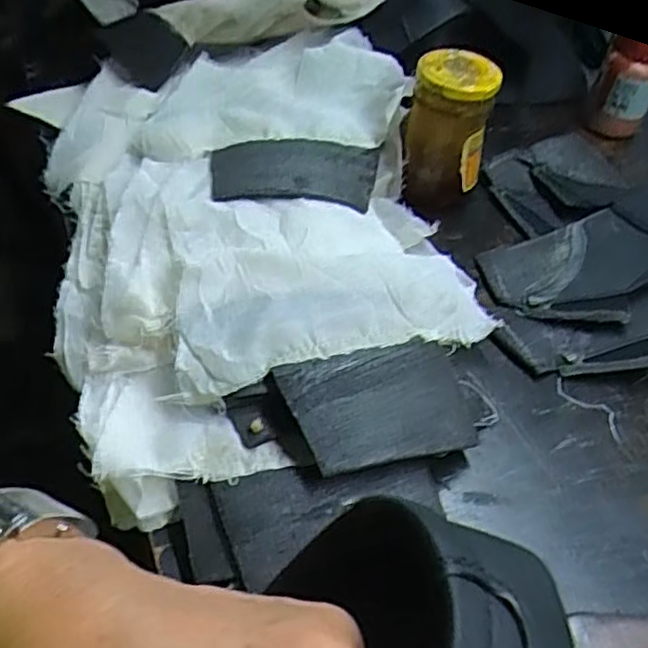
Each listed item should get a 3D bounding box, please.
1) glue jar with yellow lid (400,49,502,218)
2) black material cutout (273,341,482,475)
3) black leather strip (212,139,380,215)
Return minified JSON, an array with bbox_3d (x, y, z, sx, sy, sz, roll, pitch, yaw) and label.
[{"bbox_3d":[0.089,-0.137,0.507,0.059,0.108,0.052,14,47,7],"label":"glue jar with yellow lid"},{"bbox_3d":[0.032,0.041,0.353,0.100,0.009,0.061,-8,66,-28],"label":"black material cutout"},{"bbox_3d":[-0.018,-0.104,0.468,0.113,0.019,0.071,3,47,-4],"label":"black leather strip"}]

